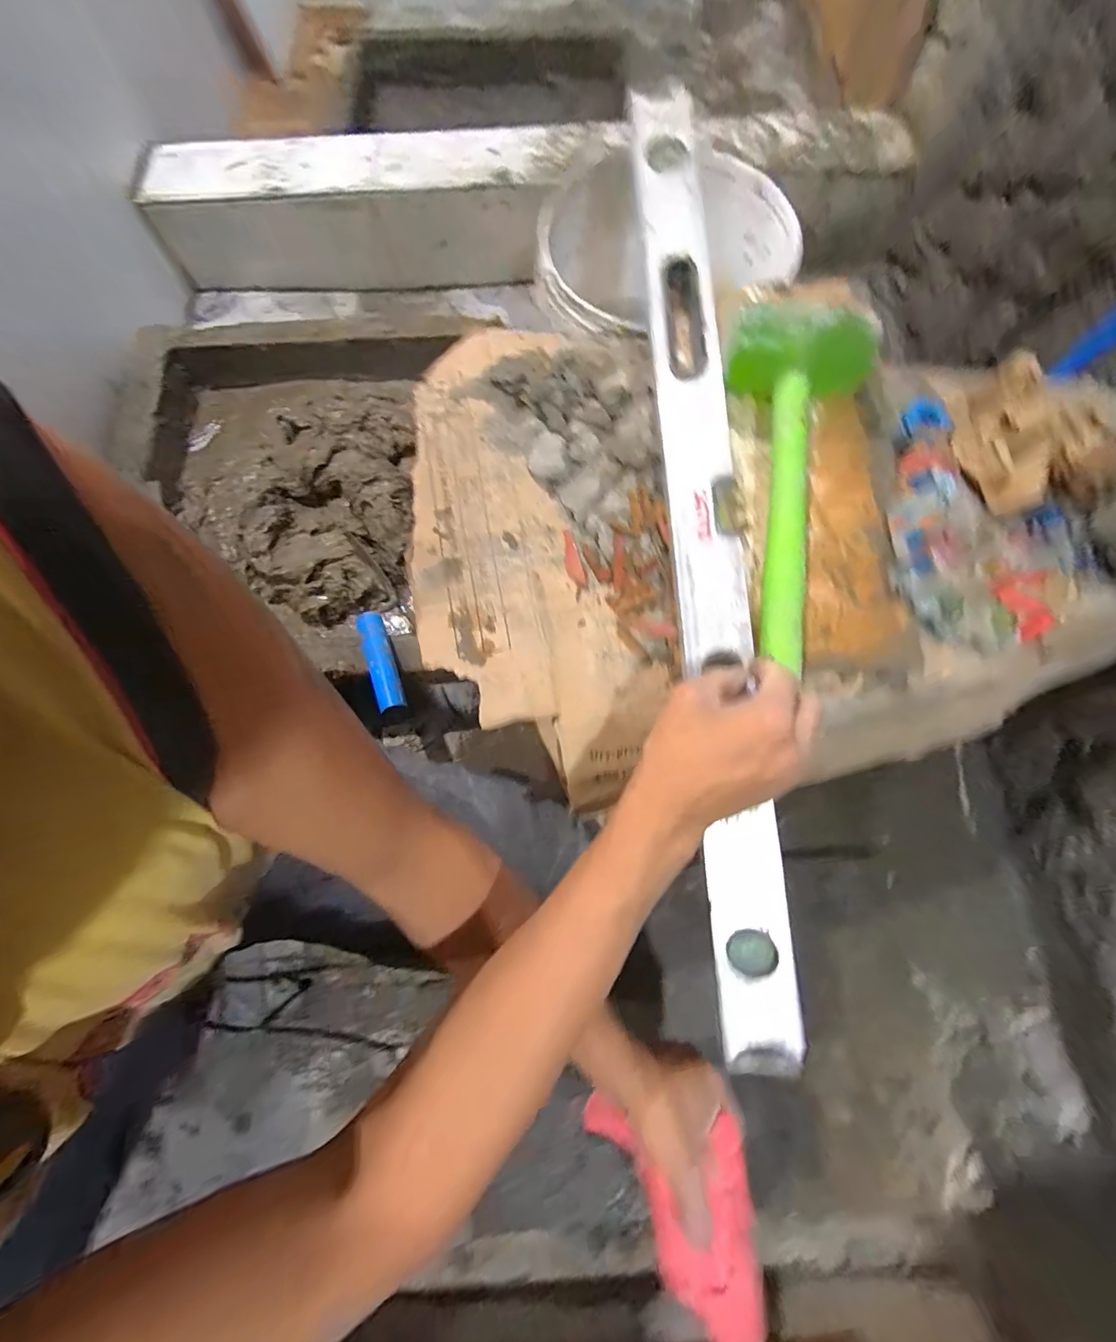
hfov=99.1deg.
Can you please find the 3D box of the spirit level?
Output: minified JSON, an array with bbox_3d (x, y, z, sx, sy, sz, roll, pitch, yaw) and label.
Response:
[{"bbox_3d":[0.120,-0.128,0.379,0.061,0.031,0.796,-4,83,-1],"label":"spirit level"}]

